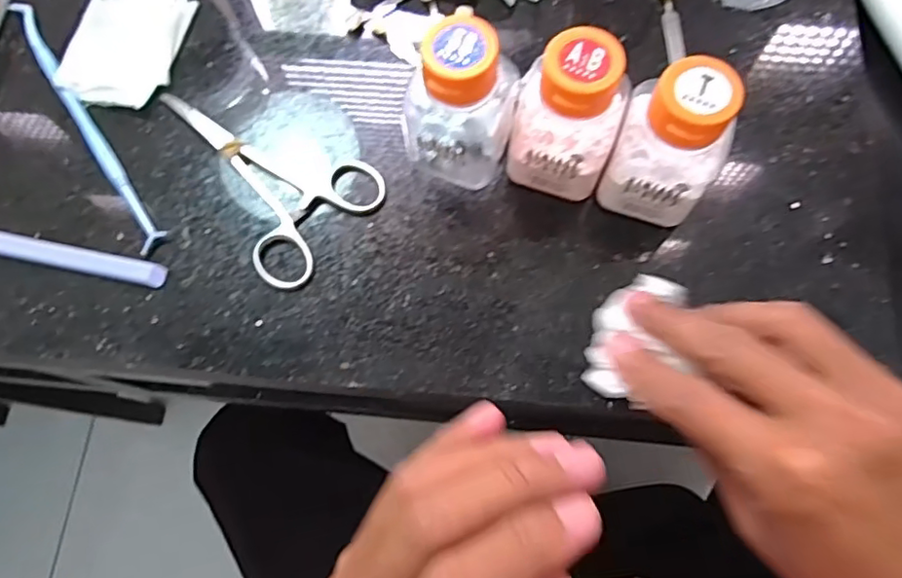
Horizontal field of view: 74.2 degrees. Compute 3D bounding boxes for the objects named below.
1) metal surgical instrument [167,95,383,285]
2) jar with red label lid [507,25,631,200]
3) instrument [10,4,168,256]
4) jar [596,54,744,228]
[{"bbox_3d":[-0.091,-0.060,0.284,0.116,0.004,0.069,44,78,13],"label":"metal surgical instrument"},{"bbox_3d":[0.049,-0.068,0.249,0.046,0.072,0.037,6,74,3],"label":"jar with red label lid"},{"bbox_3d":[-0.182,-0.086,0.292,0.011,0.005,0.164,-32,75,-8],"label":"instrument"},{"bbox_3d":[0.090,-0.058,0.244,0.043,0.072,0.041,22,75,8],"label":"jar"}]

